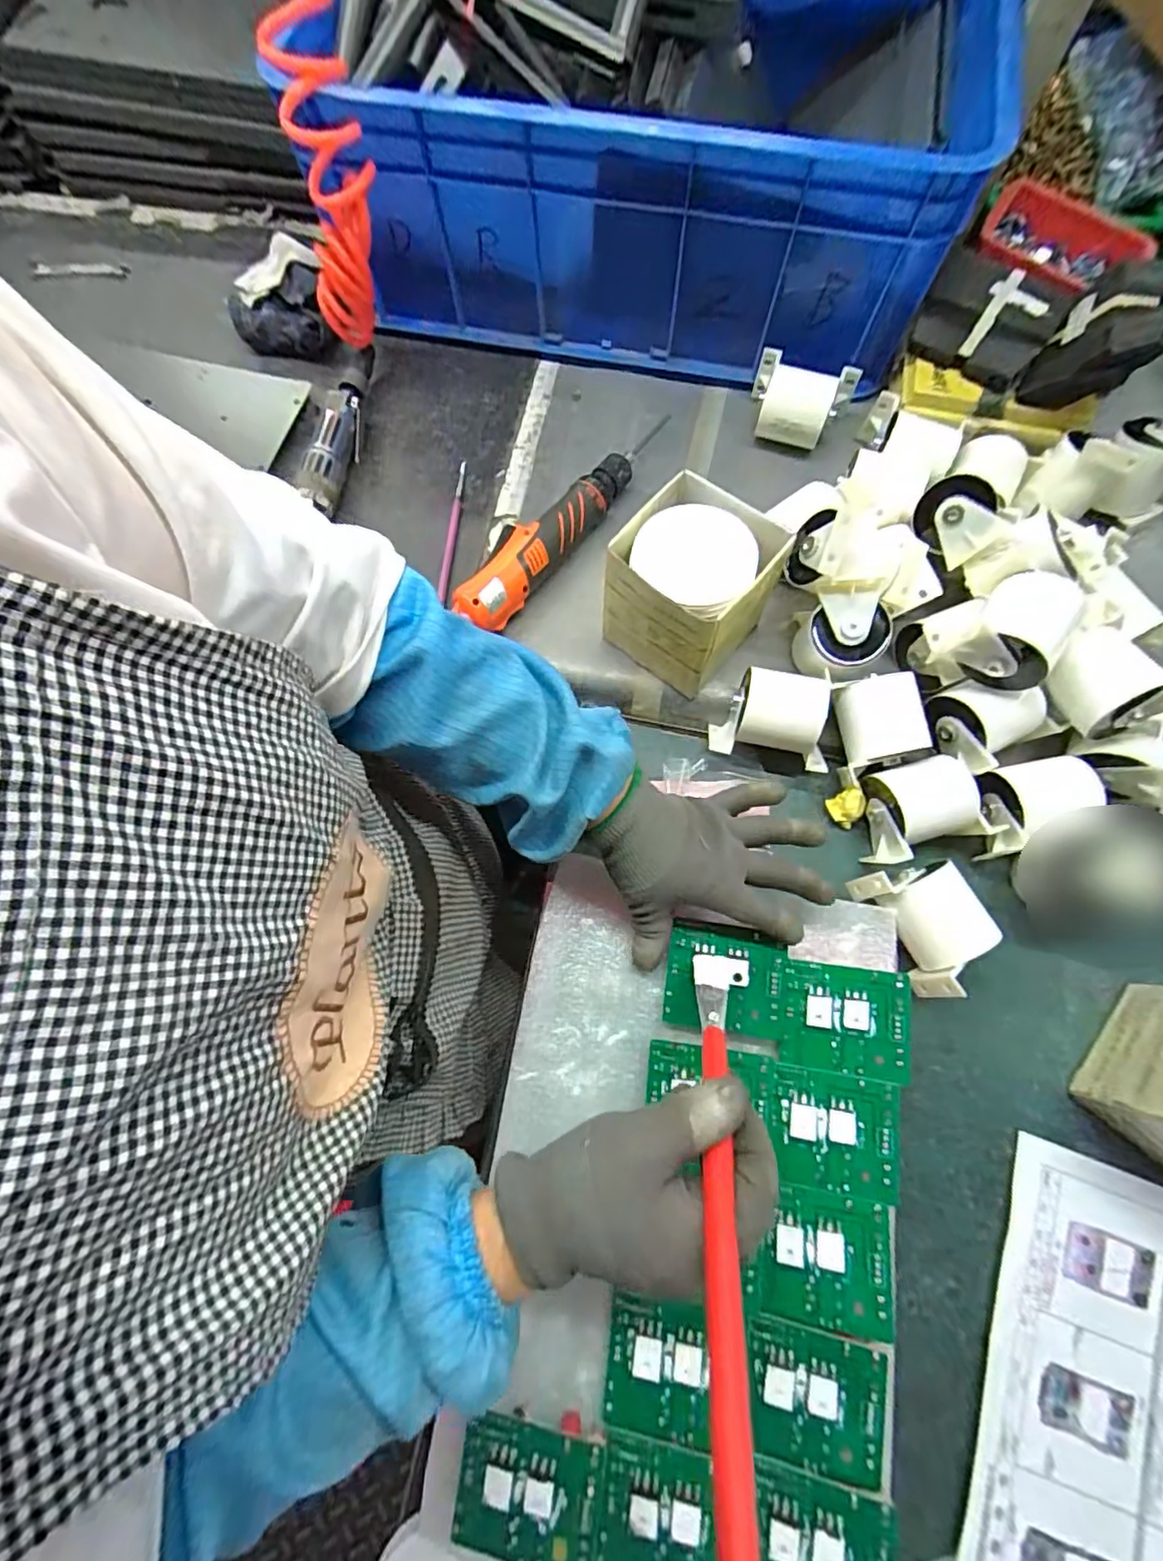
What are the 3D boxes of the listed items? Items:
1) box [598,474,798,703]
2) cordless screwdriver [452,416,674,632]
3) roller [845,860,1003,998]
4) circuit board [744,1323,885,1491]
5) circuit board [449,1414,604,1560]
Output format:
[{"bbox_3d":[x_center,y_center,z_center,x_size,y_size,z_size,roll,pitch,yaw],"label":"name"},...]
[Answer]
[{"bbox_3d":[0.088,-0.154,0.485,0.108,0.121,0.109,39,79,11],"label":"box"},{"bbox_3d":[-0.009,-0.248,0.548,0.048,0.056,0.277,37,79,10],"label":"cordless screwdriver"},{"bbox_3d":[0.261,0.107,0.446,0.065,0.059,0.098,-26,76,-6],"label":"roller"},{"bbox_3d":[0.139,0.372,0.348,0.078,0.006,0.069,3,80,12],"label":"circuit board"},{"bbox_3d":[-0.032,0.414,0.338,0.081,0.008,0.068,7,84,7],"label":"circuit board"}]

